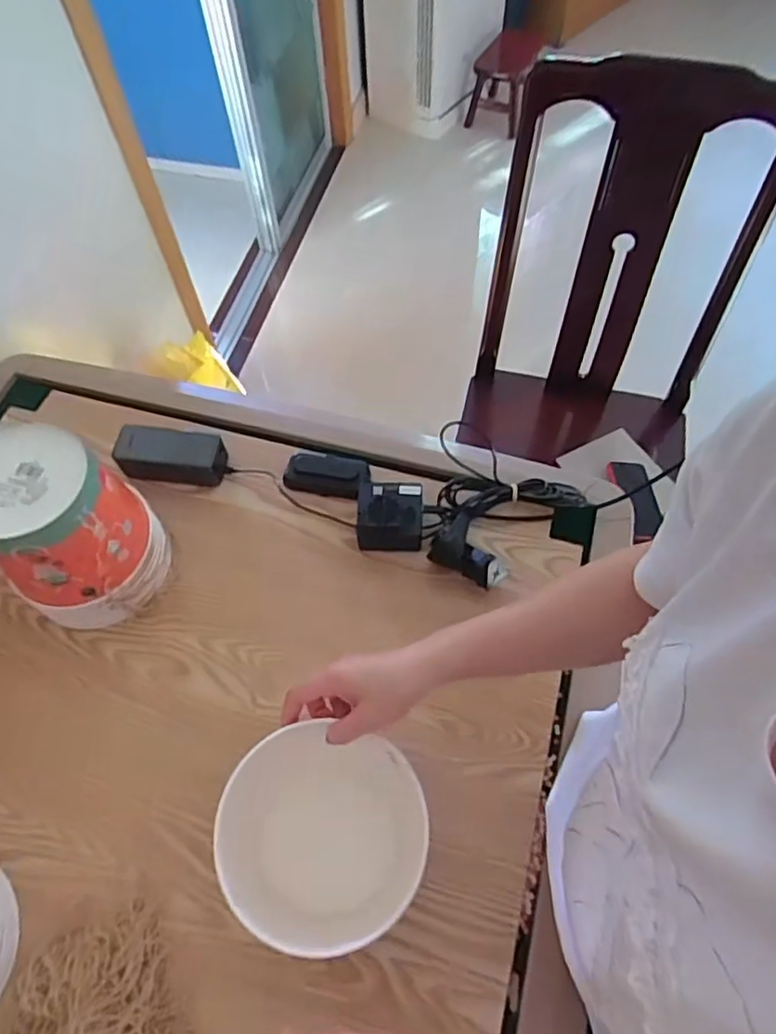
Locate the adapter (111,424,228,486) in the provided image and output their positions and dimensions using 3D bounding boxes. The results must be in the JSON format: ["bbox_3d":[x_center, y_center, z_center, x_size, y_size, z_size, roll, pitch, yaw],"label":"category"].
[{"bbox_3d":[-0.276,-0.078,0.837,0.137,0.054,0.055,5,61,3],"label":"adapter"}]

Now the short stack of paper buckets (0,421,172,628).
[{"bbox_3d":[-0.336,0.017,0.696,0.141,0.200,0.155,36,67,18],"label":"short stack of paper buckets"}]

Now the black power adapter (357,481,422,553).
[{"bbox_3d":[0.003,-0.002,0.783,0.078,0.059,0.071,1,61,1],"label":"black power adapter"}]

